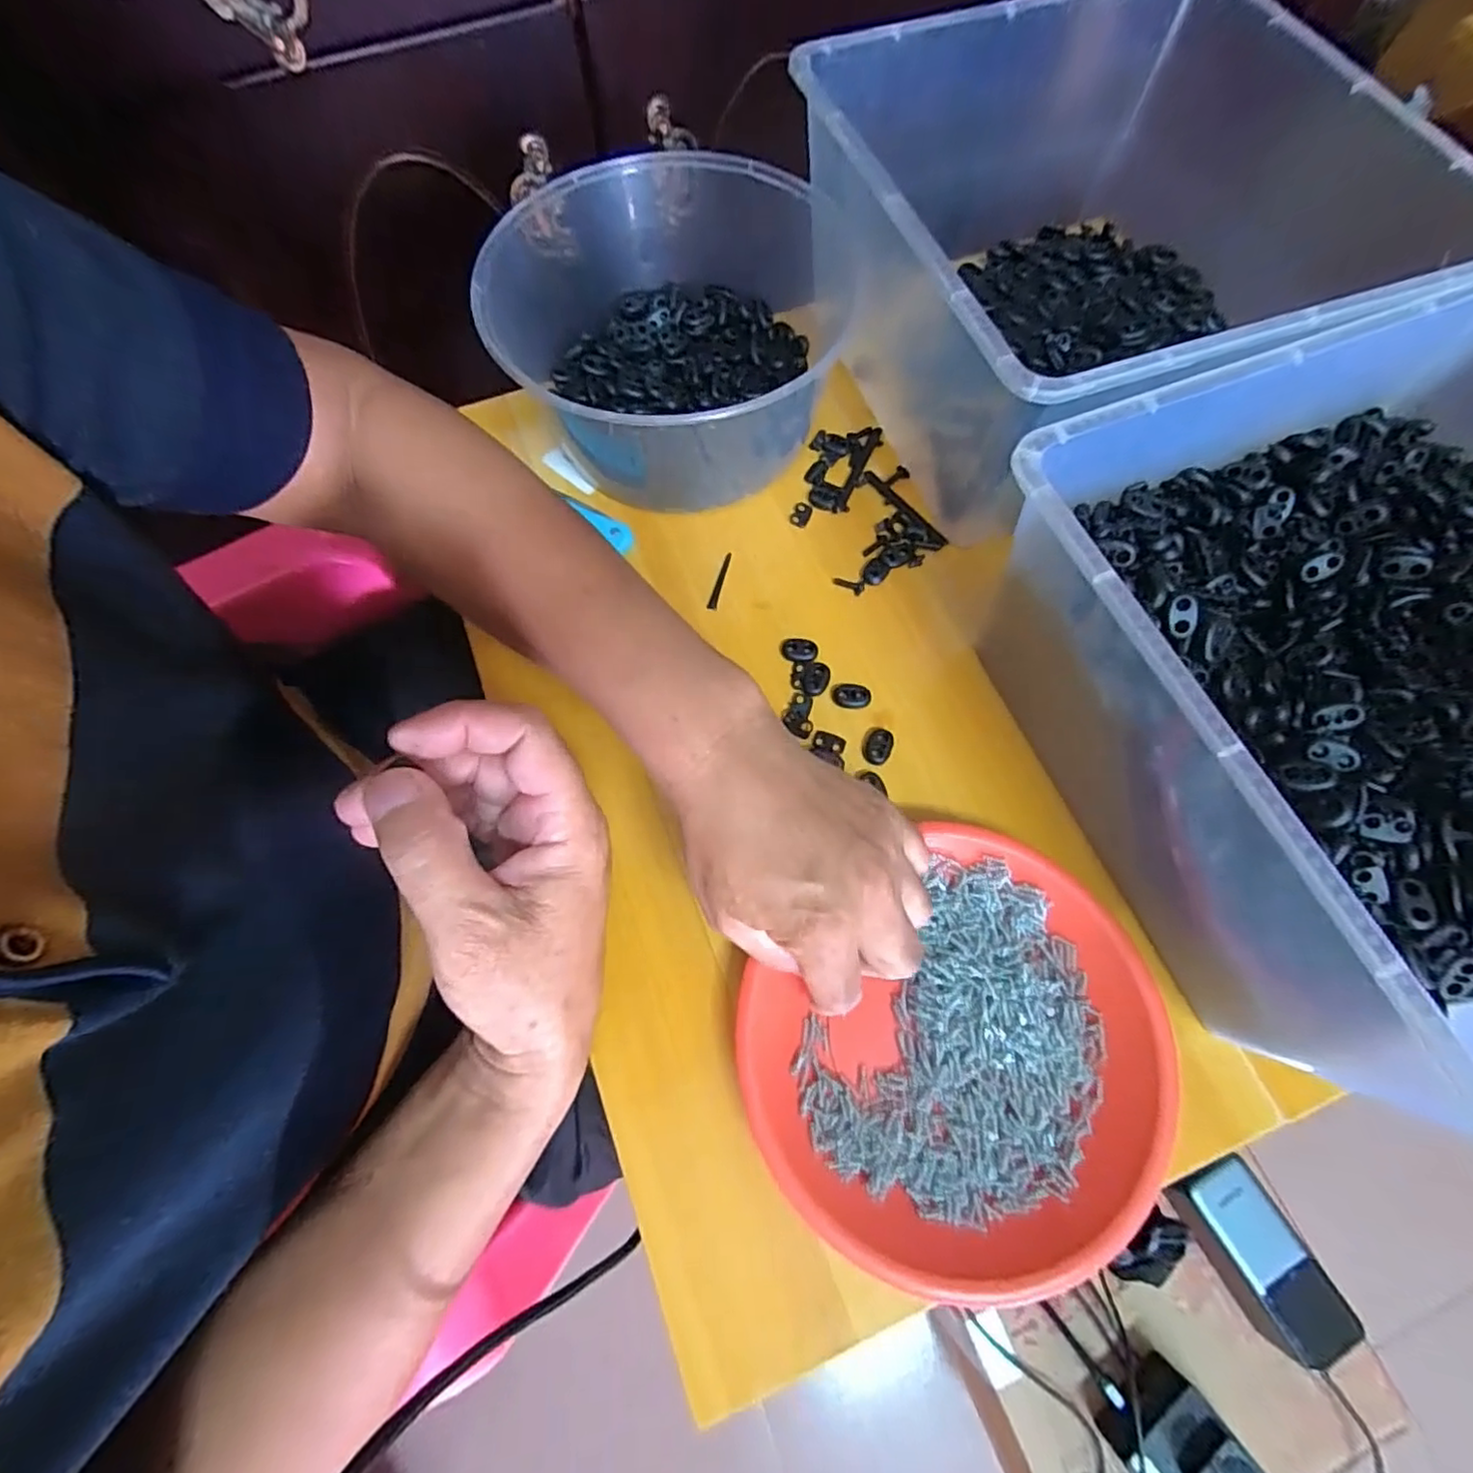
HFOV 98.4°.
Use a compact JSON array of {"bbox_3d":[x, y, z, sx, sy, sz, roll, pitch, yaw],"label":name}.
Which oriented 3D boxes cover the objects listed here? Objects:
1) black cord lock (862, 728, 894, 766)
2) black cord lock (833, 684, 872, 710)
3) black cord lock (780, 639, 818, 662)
[{"bbox_3d":[0.082,0.006,0.368,0.015,0.004,0.023,18,71,7],"label":"black cord lock"},{"bbox_3d":[0.069,-0.024,0.379,0.022,0.004,0.015,3,70,1],"label":"black cord lock"},{"bbox_3d":[0.039,-0.053,0.390,0.022,0.004,0.015,3,70,1],"label":"black cord lock"}]

